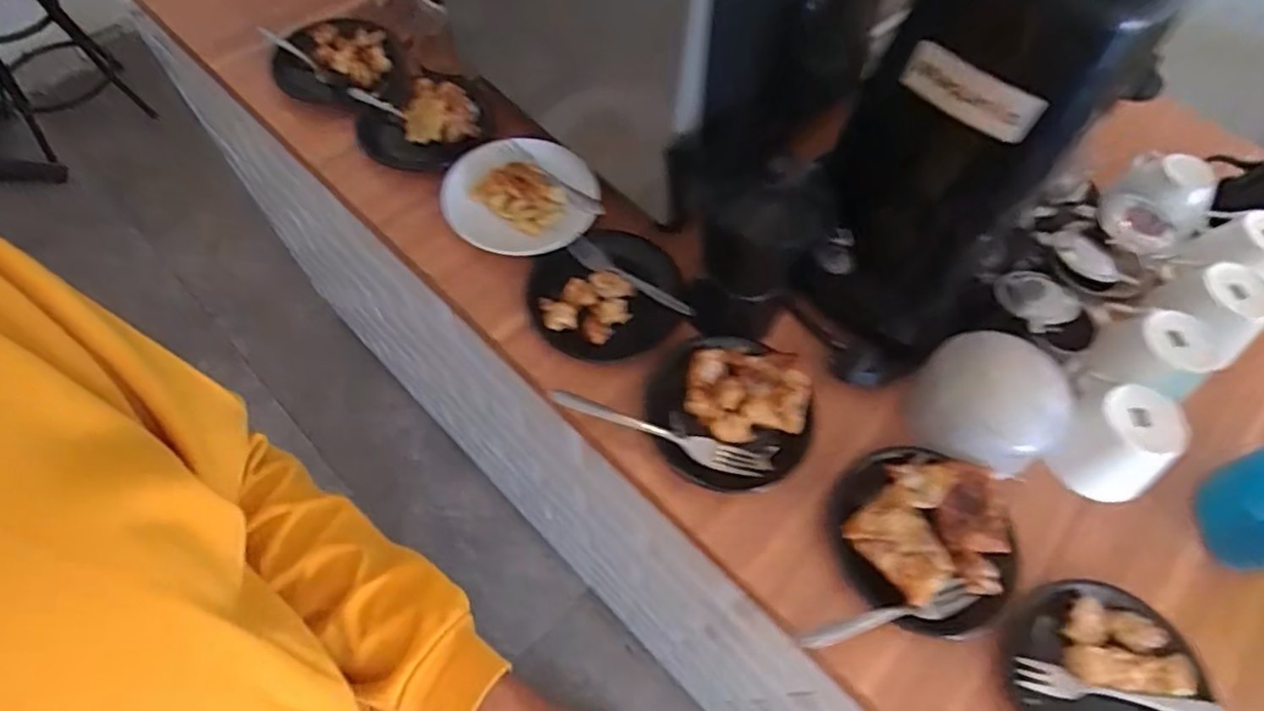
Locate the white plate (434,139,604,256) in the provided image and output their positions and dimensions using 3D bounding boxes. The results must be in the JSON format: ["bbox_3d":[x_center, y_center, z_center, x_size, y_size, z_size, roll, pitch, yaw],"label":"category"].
[{"bbox_3d":[-0.113,-0.162,0.649,0.148,0.026,0.153,1,61,-3],"label":"white plate"}]

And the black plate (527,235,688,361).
[{"bbox_3d":[-0.024,-0.057,0.607,0.141,0.028,0.138,1,61,-3],"label":"black plate"}]

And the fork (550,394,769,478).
[{"bbox_3d":[0.020,0.062,0.528,0.177,0.009,0.022,20,62,7],"label":"fork"}]

